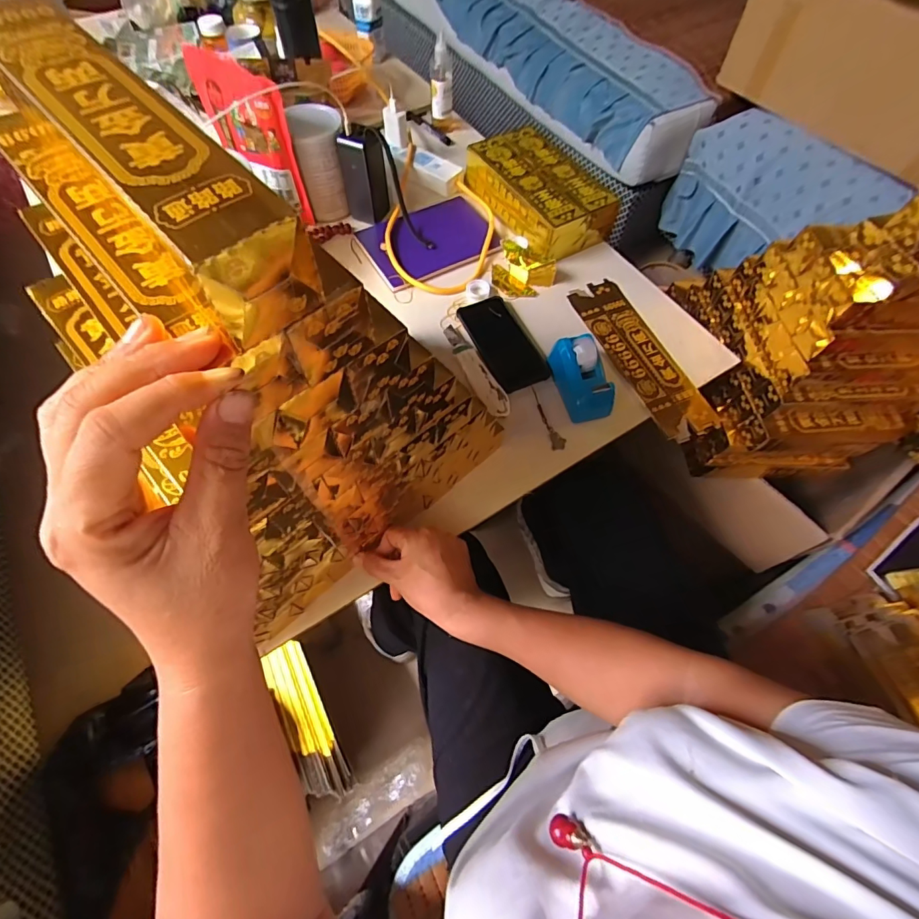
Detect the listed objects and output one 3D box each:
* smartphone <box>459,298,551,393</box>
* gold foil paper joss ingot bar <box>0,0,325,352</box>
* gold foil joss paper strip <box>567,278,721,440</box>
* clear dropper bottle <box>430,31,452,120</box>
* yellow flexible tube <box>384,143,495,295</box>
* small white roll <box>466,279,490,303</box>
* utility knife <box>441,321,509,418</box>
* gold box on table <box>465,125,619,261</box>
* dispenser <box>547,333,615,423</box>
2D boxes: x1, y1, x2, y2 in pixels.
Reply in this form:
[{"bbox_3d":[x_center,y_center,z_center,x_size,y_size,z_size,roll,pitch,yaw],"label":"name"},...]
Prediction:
[{"bbox_3d":[0.063,-0.169,0.637,0.076,0.014,0.164,-22,66,-11],"label":"smartphone"},{"bbox_3d":[-0.148,-0.137,0.201,0.045,0.046,0.220,-40,71,-18],"label":"gold foil paper joss ingot bar"},{"bbox_3d":[0.261,-0.156,0.645,0.087,0.011,0.281,-21,66,-10],"label":"gold foil joss paper strip"},{"bbox_3d":[-0.034,-0.715,0.826,0.040,0.119,0.031,-2,64,-2],"label":"clear dropper bottle"},{"bbox_3d":[-0.029,-0.408,0.744,0.174,0.030,0.324,7,64,3],"label":"yellow flexible tube"},{"bbox_3d":[0.029,-0.264,0.688,0.036,0.012,0.038,0,64,0],"label":"small white roll"},{"bbox_3d":[0.022,-0.127,0.612,0.036,0.011,0.166,-22,66,-11],"label":"utility knife"},{"bbox_3d":[0.132,-0.455,0.752,0.139,0.065,0.247,-29,68,-14],"label":"gold box on table"},{"bbox_3d":[0.162,-0.109,0.583,0.051,0.060,0.106,-13,65,-7],"label":"dispenser"}]

